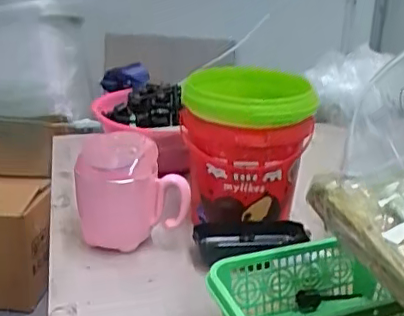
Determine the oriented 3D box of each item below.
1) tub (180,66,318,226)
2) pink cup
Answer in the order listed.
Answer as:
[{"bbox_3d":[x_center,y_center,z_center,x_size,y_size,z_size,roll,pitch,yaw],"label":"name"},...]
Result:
[{"bbox_3d":[0.043,-0.009,0.617,0.129,0.153,0.149,1,22,-3],"label":"tub"},{"bbox_3d":[-0.070,0.032,0.574,0.107,0.106,0.080,-1,22,-7],"label":"pink cup"}]

